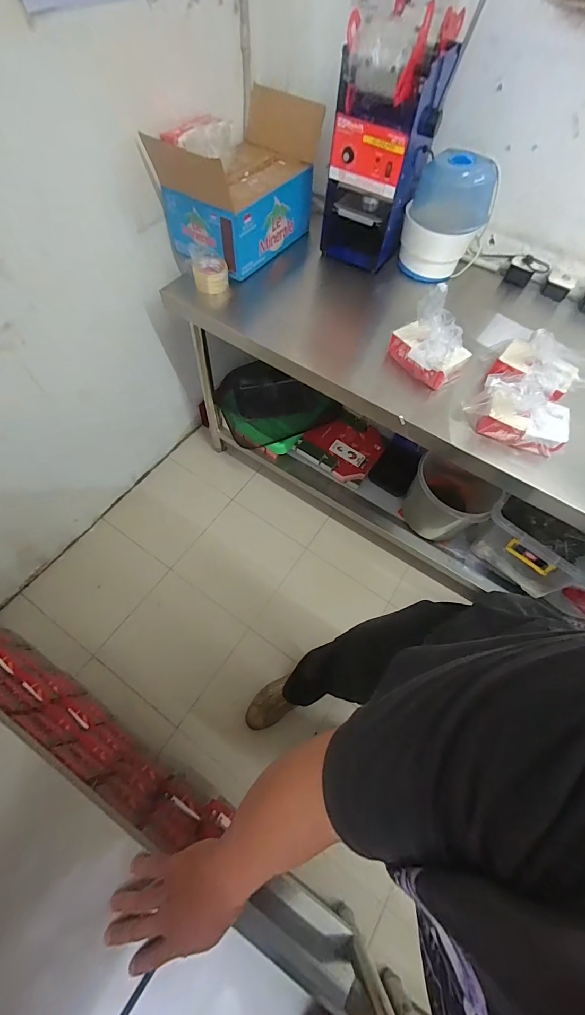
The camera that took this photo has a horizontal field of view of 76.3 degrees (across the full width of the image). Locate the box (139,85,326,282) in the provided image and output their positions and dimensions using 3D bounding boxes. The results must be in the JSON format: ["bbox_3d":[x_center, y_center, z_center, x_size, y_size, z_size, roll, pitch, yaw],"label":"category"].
[{"bbox_3d":[-0.132,-0.959,1.109,0.271,0.275,0.482,34,66,13],"label":"box"}]

